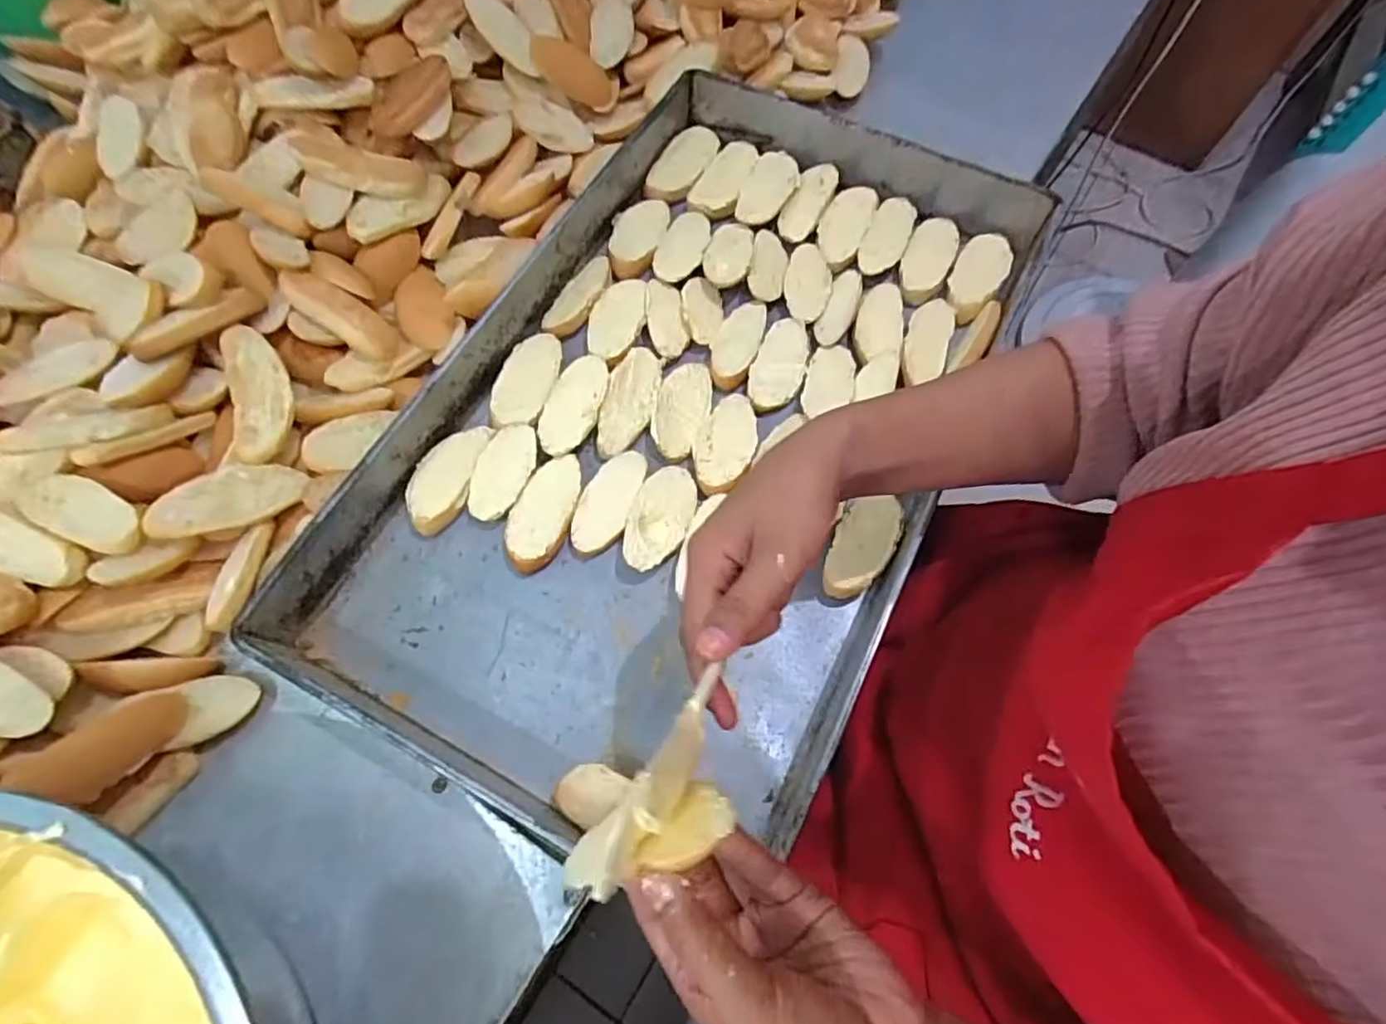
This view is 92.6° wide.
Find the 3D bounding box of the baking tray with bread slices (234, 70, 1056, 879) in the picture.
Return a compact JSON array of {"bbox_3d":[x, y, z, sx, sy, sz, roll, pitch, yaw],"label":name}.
[{"bbox_3d":[0.007,-0.083,0.515,0.374,0.049,0.614,27,70,10],"label":"baking tray with bread slices"}]

